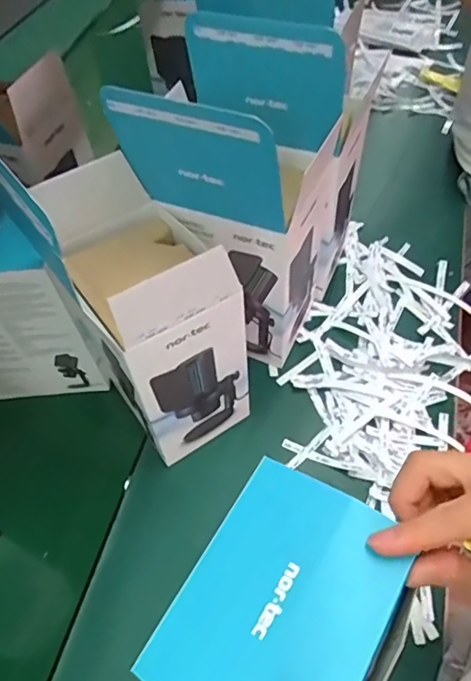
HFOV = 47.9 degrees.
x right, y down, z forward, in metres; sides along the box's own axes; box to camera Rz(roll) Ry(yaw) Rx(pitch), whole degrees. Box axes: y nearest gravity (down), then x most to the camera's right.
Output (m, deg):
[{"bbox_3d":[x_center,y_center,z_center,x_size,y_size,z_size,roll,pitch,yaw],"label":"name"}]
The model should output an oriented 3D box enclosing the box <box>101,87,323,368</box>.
[{"bbox_3d":[0.004,-0.115,0.569,0.150,0.364,0.156,18,57,17],"label":"box"}]

